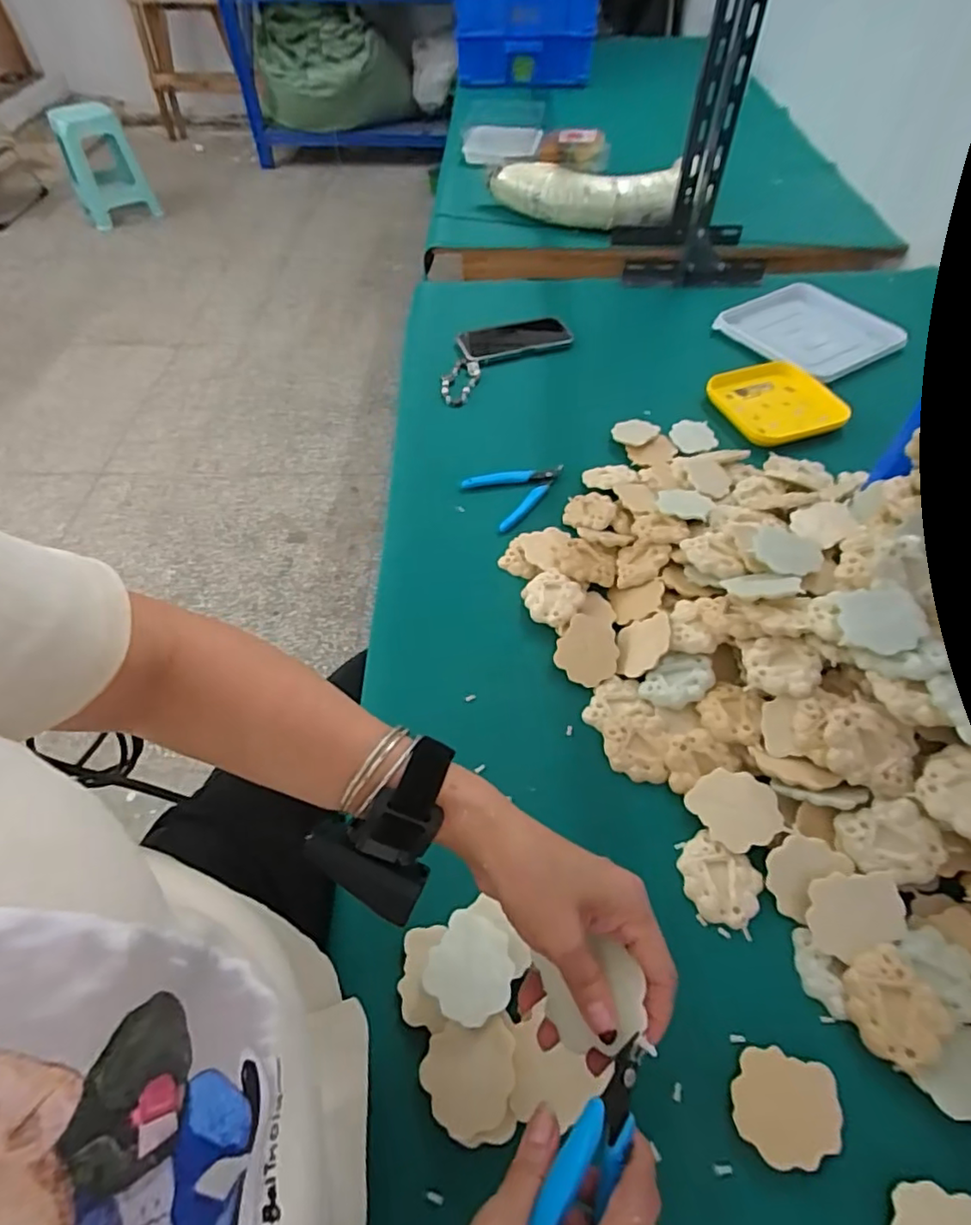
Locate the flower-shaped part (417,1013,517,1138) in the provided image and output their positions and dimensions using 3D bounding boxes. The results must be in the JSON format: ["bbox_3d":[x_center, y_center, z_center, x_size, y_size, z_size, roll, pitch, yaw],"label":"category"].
[{"bbox_3d":[-0.010,0.290,0.370,0.059,0.004,0.055,-13,51,5],"label":"flower-shaped part"}]

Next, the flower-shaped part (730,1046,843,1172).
[{"bbox_3d":[0.187,0.308,0.367,0.062,0.009,0.056,6,54,5],"label":"flower-shaped part"}]

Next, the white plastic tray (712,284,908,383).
[{"bbox_3d":[0.498,-0.436,0.912,0.213,0.019,0.218,-24,57,-16],"label":"white plastic tray"}]

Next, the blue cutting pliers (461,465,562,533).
[{"bbox_3d":[0.042,-0.152,0.715,0.116,0.007,0.089,-30,59,-20],"label":"blue cutting pliers"}]

